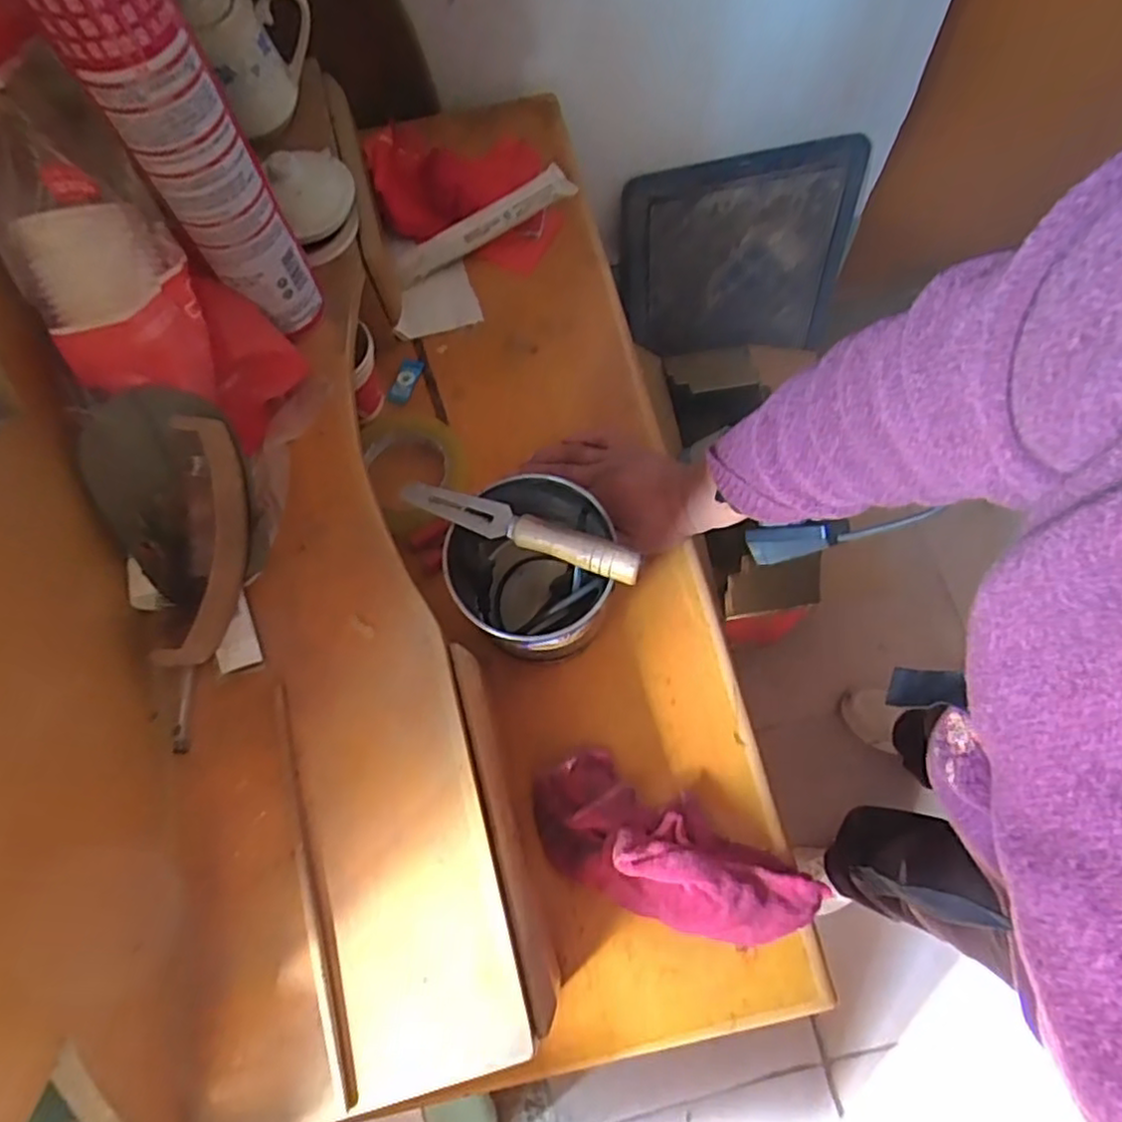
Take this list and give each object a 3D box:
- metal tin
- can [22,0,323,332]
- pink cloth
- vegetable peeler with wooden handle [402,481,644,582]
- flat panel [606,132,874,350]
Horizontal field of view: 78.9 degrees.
[{"bbox_3d":[-0.019,0.009,0.494,0.103,0.123,0.097,-1,70,2],"label":"metal tin"},{"bbox_3d":[-0.217,-0.253,0.364,0.055,0.319,0.056,-1,70,1],"label":"can"},{"bbox_3d":[0.077,0.208,0.478,0.212,0.054,0.086,25,73,10],"label":"pink cloth"},{"bbox_3d":[-0.027,-0.023,0.433,0.161,0.025,0.022,20,72,9],"label":"vegetable peeler with wooden handle"},{"bbox_3d":[0.289,-0.490,1.130,0.378,0.355,0.045,-10,54,-2],"label":"flat panel"}]

